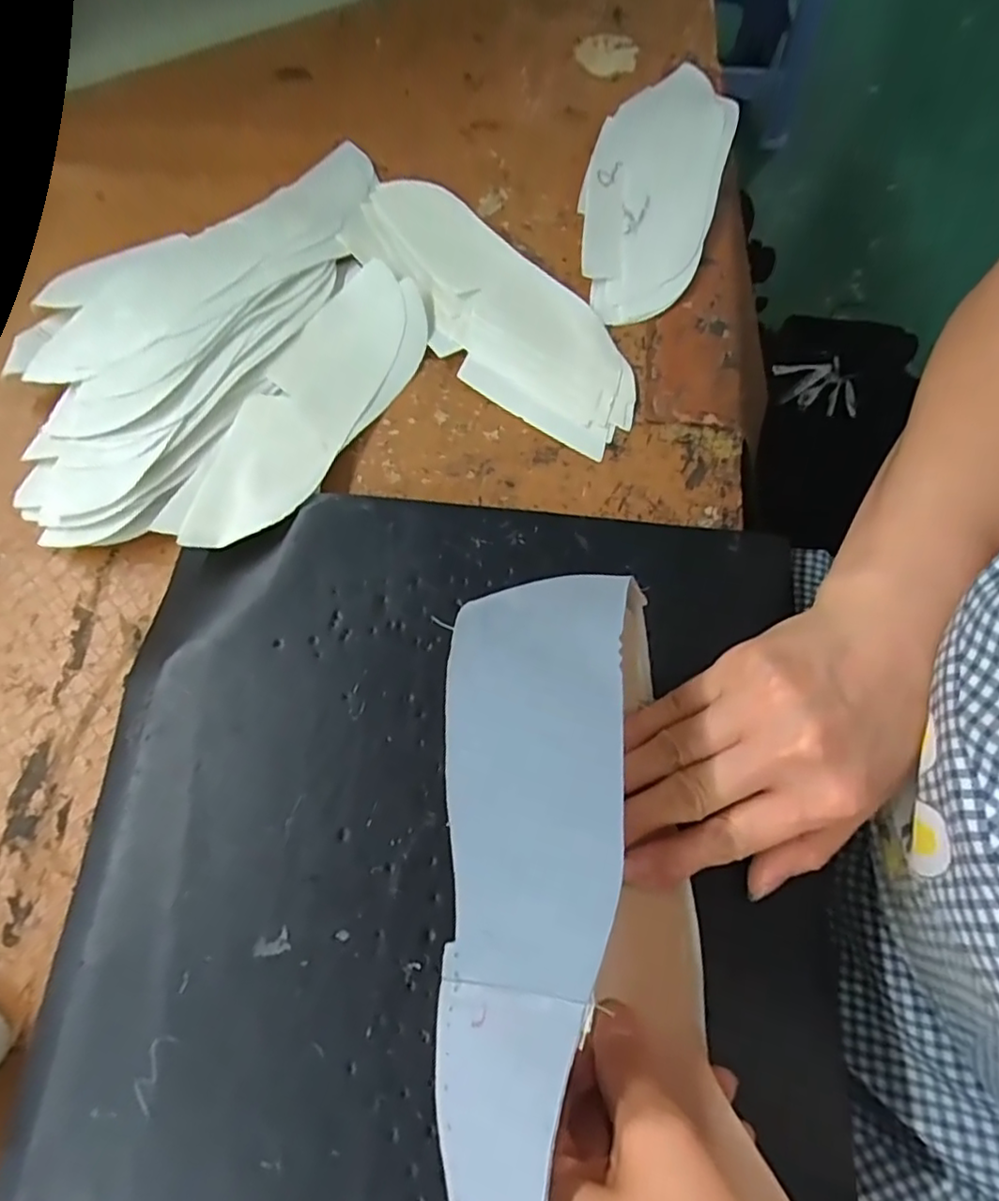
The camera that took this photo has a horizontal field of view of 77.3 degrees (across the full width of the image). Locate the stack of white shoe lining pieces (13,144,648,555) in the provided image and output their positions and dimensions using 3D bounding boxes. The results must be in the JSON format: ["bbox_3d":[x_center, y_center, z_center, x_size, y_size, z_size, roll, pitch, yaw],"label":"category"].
[{"bbox_3d":[-0.108,-0.171,0.374,0.335,0.039,0.268,-18,70,-10],"label":"stack of white shoe lining pieces"}]

